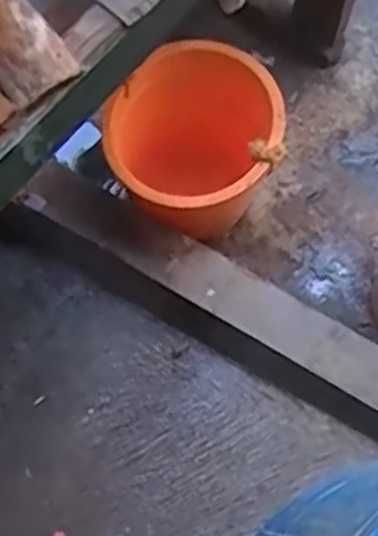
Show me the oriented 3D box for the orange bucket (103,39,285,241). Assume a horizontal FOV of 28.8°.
[{"bbox_3d":[0.006,-0.233,1.417,0.324,0.248,0.293,-3,71,-2],"label":"orange bucket"}]

